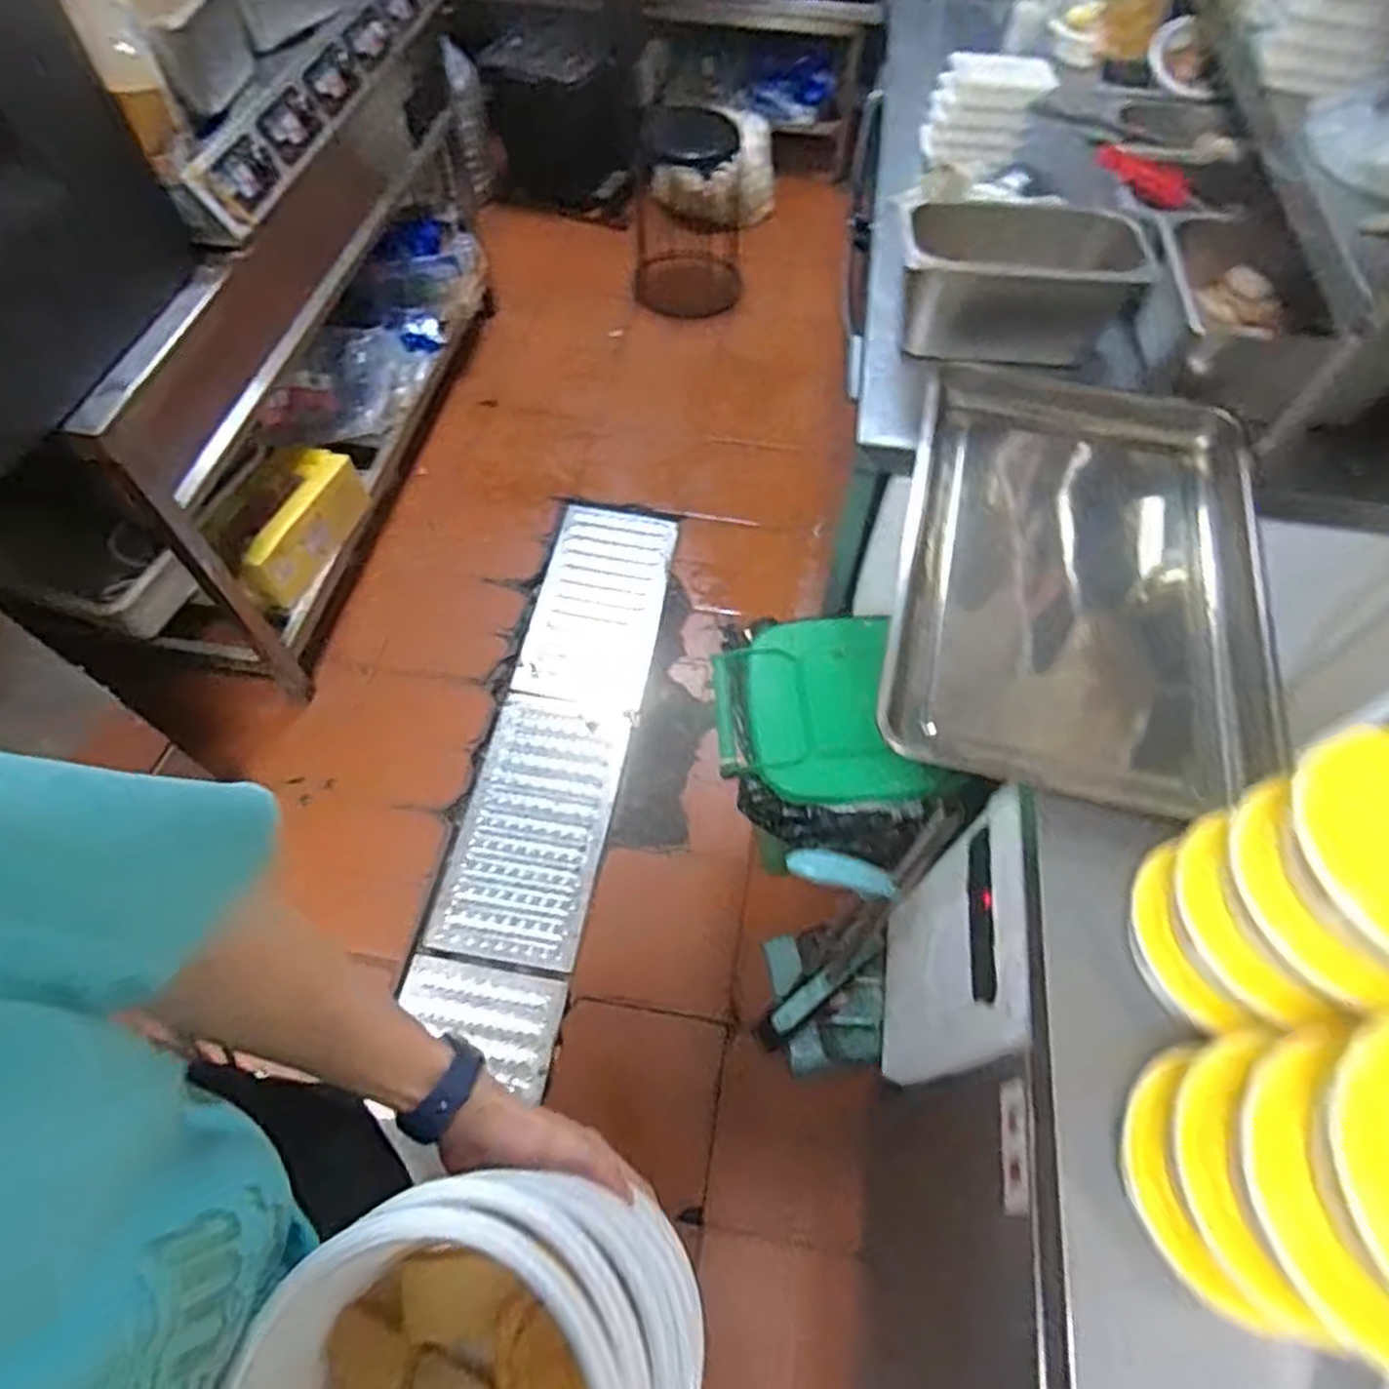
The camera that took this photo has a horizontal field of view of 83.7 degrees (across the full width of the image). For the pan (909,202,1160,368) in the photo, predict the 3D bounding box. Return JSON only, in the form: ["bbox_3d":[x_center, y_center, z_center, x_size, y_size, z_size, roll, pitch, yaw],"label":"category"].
[{"bbox_3d":[0.431,-0.577,1.061,0.321,0.125,0.192,-1,59,-3],"label":"pan"}]

